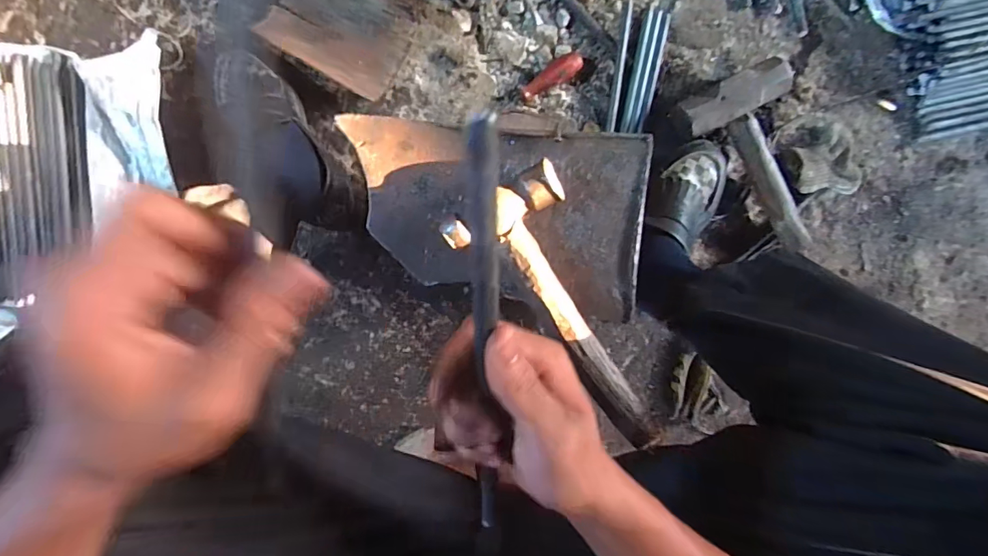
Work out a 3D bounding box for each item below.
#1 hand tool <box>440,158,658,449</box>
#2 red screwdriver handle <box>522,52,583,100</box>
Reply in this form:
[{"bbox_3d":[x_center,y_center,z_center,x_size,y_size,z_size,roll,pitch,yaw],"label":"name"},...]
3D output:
[{"bbox_3d":[0.069,0.037,0.420,0.112,0.034,0.264,-31,95,3],"label":"hand tool"},{"bbox_3d":[0.081,-0.282,0.646,0.092,0.029,0.030,-33,98,3],"label":"red screwdriver handle"}]

